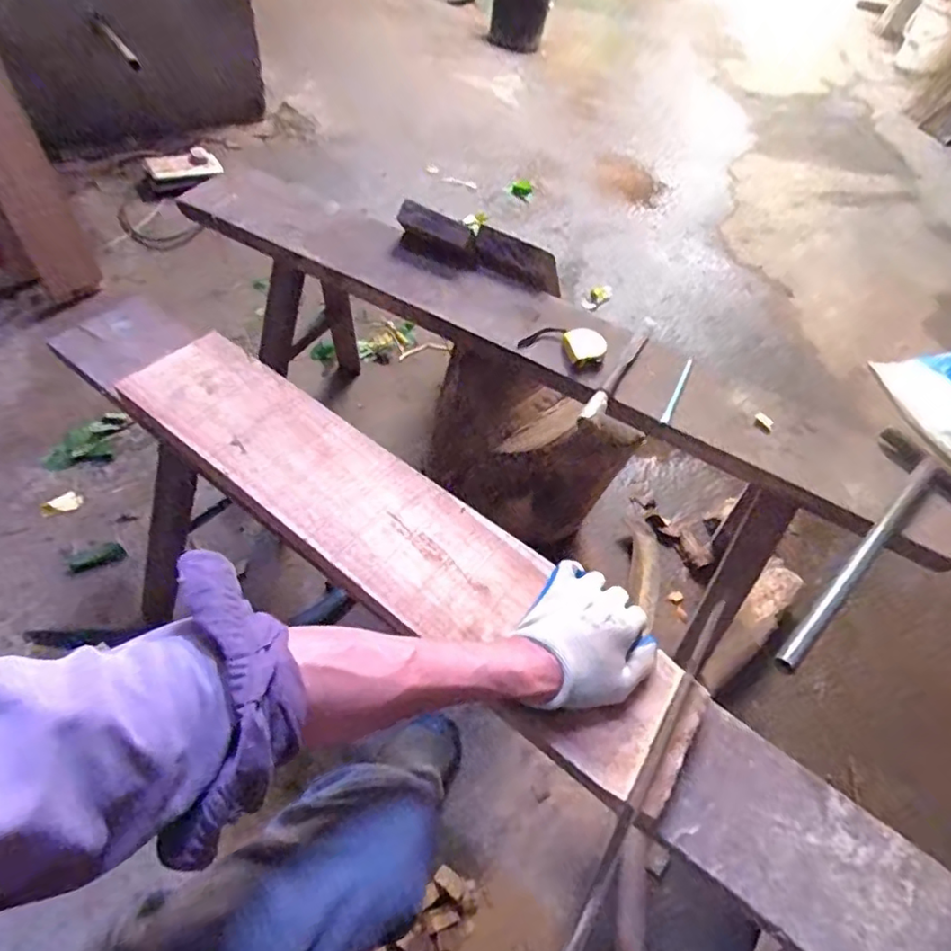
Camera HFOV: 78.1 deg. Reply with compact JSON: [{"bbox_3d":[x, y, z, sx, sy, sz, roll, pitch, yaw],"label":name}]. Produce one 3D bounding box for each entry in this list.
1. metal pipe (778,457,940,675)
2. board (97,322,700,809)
[{"bbox_3d":[0.447,0.091,0.671,0.386,0.027,0.022,-35,65,-28],"label":"metal pipe"},{"bbox_3d":[-0.099,0.048,0.589,0.674,0.029,0.144,35,59,18],"label":"board"}]

